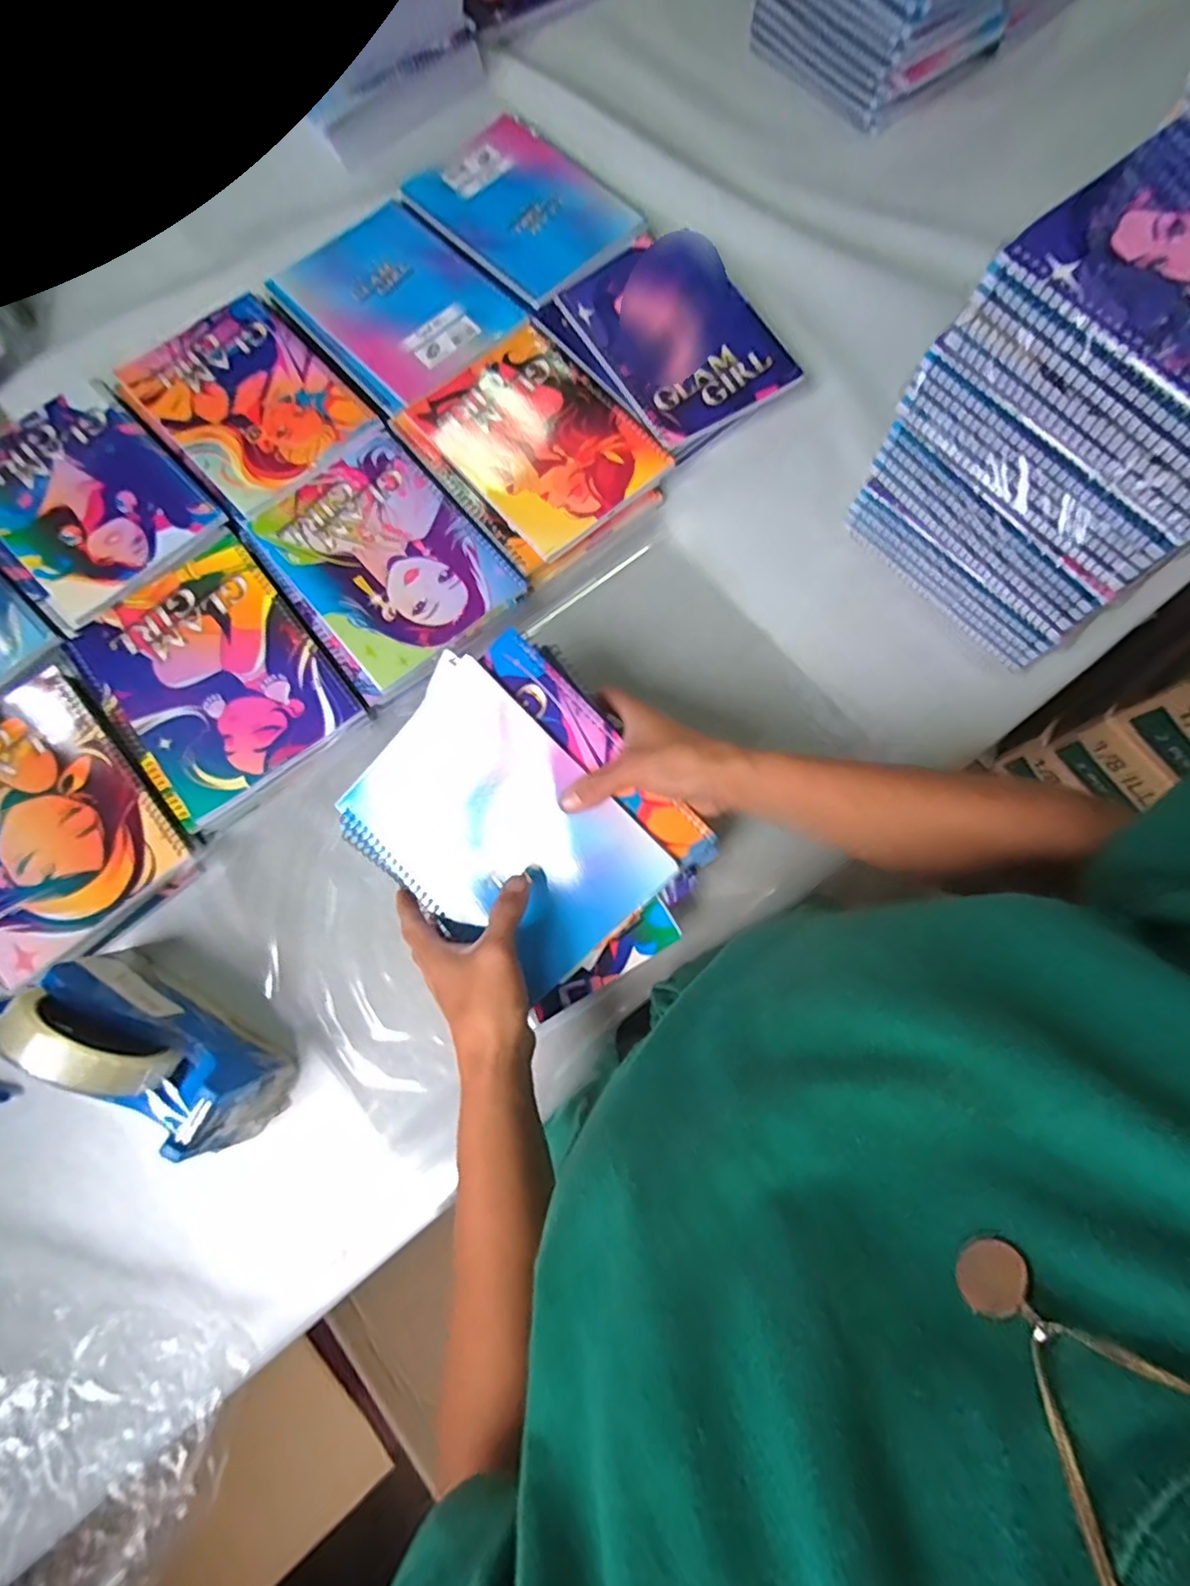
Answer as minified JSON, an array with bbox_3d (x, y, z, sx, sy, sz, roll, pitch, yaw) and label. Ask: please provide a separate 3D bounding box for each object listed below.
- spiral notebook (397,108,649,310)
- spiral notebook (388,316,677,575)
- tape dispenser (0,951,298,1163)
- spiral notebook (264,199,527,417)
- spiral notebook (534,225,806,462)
[{"bbox_3d":[-0.067,-0.571,0.613,0.152,0.011,0.214,-44,80,-6],"label":"spiral notebook"},{"bbox_3d":[-0.055,-0.310,0.551,0.171,0.007,0.197,-39,80,-9],"label":"spiral notebook"},{"bbox_3d":[-0.290,0.163,0.410,0.162,0.117,0.052,34,79,7],"label":"tape dispenser"},{"bbox_3d":[-0.185,-0.461,0.585,0.165,0.005,0.195,-41,81,-9],"label":"spiral notebook"},{"bbox_3d":[0.068,-0.417,0.573,0.159,0.015,0.202,-38,83,-1],"label":"spiral notebook"}]

